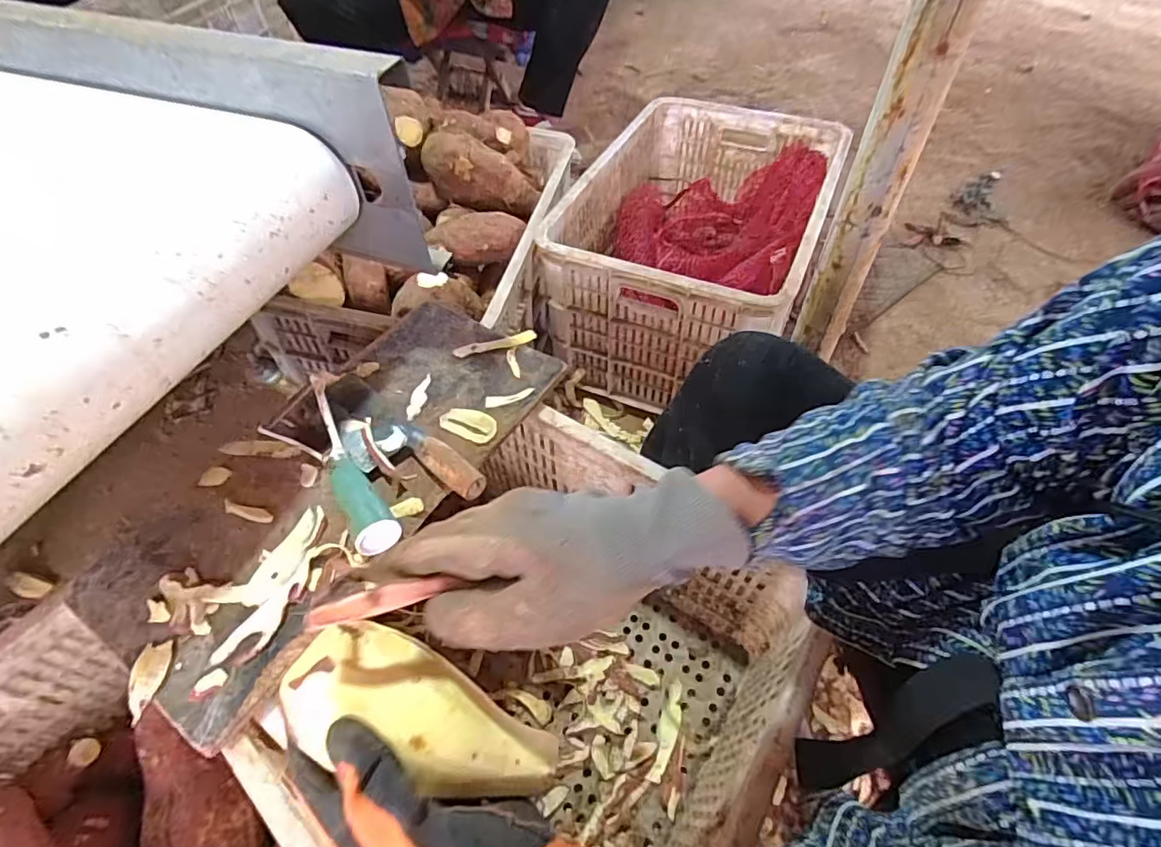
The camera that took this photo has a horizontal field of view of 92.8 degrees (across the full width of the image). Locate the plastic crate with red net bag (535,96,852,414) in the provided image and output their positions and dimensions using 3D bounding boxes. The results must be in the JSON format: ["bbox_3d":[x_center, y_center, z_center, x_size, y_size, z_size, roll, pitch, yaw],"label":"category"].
[{"bbox_3d":[0.199,-0.309,0.948,0.351,0.257,0.515,20,57,15],"label":"plastic crate with red net bag"}]

